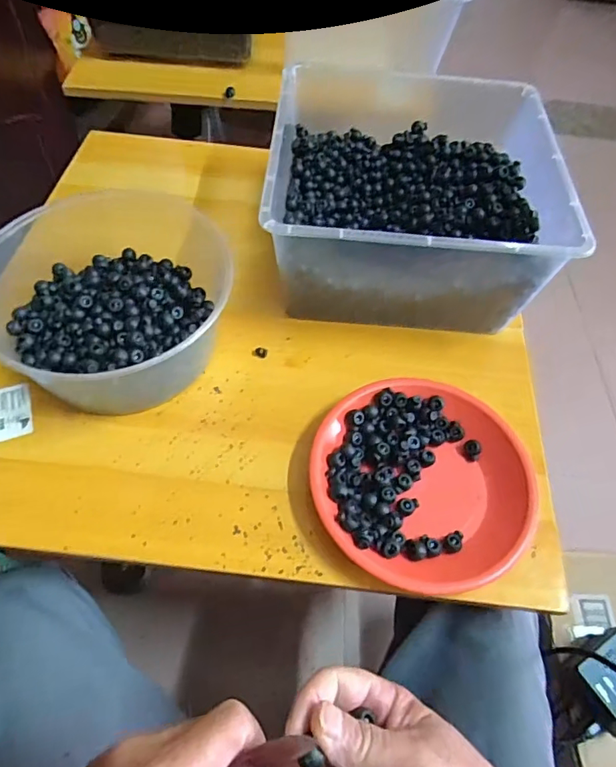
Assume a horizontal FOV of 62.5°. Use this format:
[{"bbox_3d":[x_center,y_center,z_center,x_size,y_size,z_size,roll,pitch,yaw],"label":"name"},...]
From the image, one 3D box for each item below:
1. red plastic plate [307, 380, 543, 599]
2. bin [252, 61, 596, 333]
[{"bbox_3d":[0.101,0.088,0.464,0.189,0.040,0.189,2,57,-3],"label":"red plastic plate"},{"bbox_3d":[0.111,-0.205,0.580,0.301,0.133,0.274,6,56,-1],"label":"bin"}]

